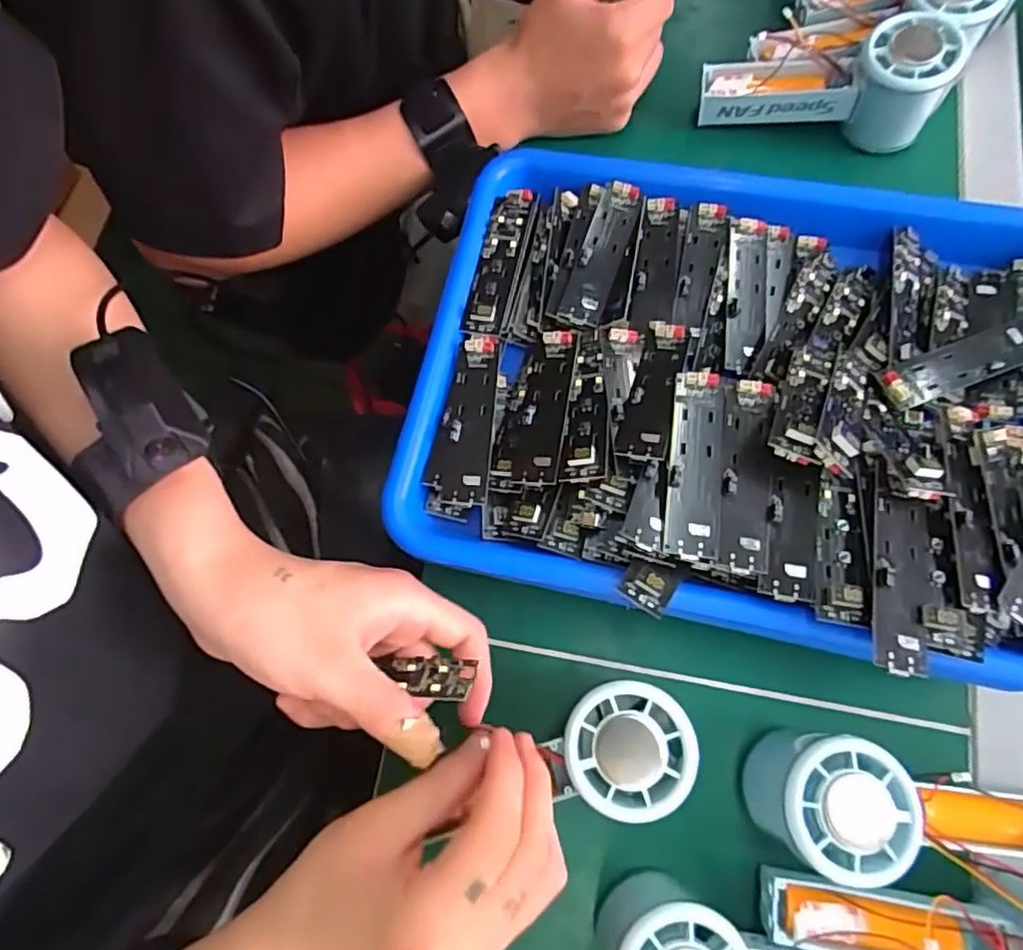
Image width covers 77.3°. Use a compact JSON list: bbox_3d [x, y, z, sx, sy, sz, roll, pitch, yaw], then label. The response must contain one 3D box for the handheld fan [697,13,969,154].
[{"bbox_3d":[0.203,-0.262,0.417,0.148,0.056,0.054,12,74,6],"label":"handheld fan"}]

